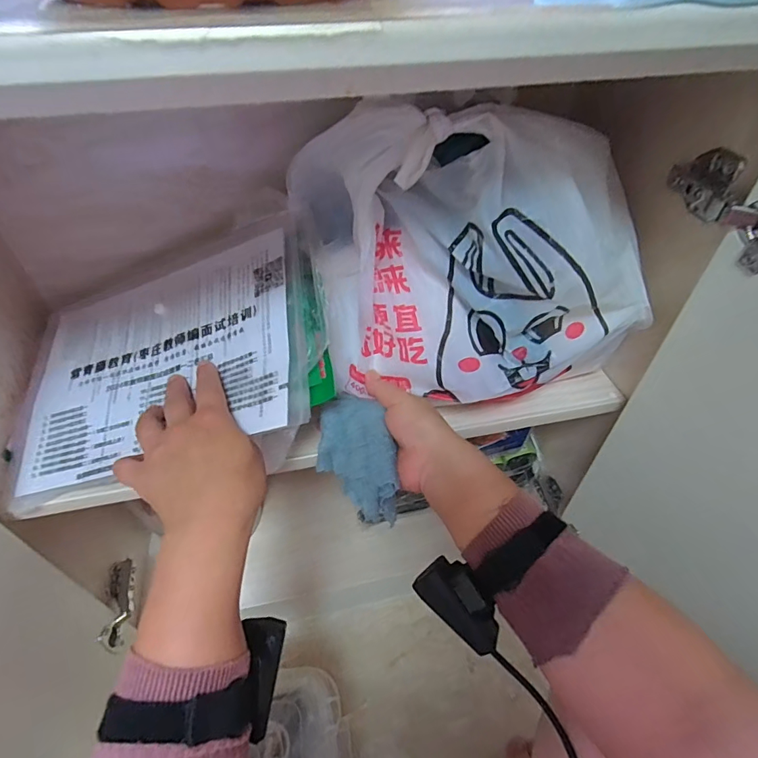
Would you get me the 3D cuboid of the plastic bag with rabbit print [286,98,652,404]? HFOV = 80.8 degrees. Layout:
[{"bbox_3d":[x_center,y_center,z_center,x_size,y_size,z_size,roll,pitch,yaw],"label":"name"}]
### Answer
[{"bbox_3d":[0.084,-0.117,0.421,0.318,0.236,0.197,-18,48,-16],"label":"plastic bag with rabbit print"}]

